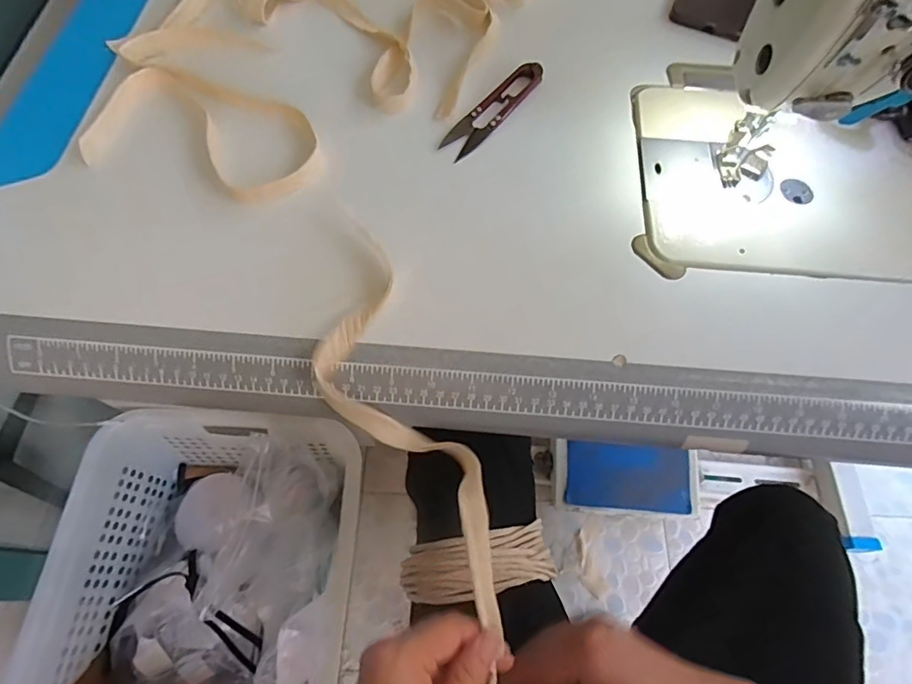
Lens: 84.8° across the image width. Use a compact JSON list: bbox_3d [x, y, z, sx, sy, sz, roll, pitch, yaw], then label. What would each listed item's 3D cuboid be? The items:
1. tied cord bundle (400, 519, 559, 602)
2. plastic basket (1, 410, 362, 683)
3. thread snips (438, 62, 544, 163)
[{"bbox_3d":[0.022,0.191,0.433,0.142,0.064,0.051,-10,64,-6],"label":"tied cord bundle"},{"bbox_3d":[-0.370,0.409,0.717,0.375,0.225,0.540,0,64,-1],"label":"plastic basket"},{"bbox_3d":[0.032,-0.188,0.398,0.025,0.007,0.114,38,70,16],"label":"thread snips"}]

